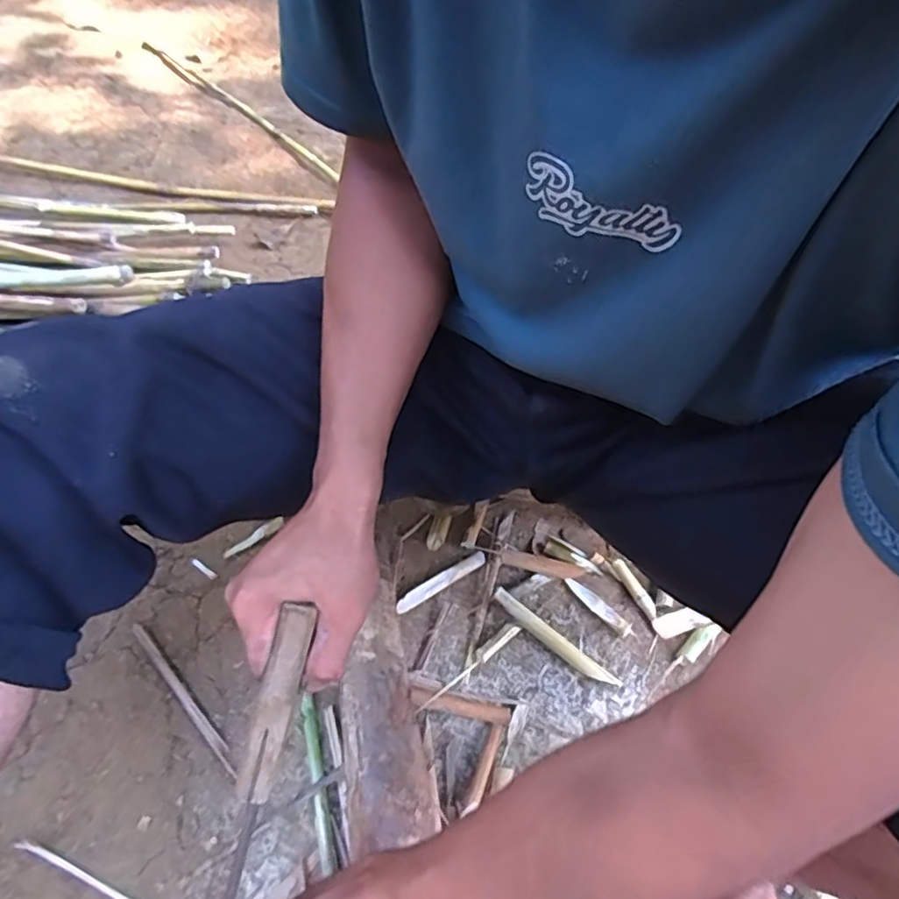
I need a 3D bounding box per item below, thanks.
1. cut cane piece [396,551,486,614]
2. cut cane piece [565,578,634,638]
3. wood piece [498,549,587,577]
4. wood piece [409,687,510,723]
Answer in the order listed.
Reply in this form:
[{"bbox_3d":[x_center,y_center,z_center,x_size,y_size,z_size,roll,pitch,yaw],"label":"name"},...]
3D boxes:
[{"bbox_3d":[-0.008,0.135,0.616,0.106,0.004,0.016,-28,82,-21],"label":"cut cane piece"},{"bbox_3d":[0.152,0.156,0.608,0.018,0.011,0.077,-36,63,-23],"label":"cut cane piece"},{"bbox_3d":[0.097,0.121,0.631,0.084,0.011,0.018,14,56,8],"label":"wood piece"},{"bbox_3d":[0.008,0.230,0.539,0.090,0.013,0.013,9,56,5],"label":"wood piece"}]

